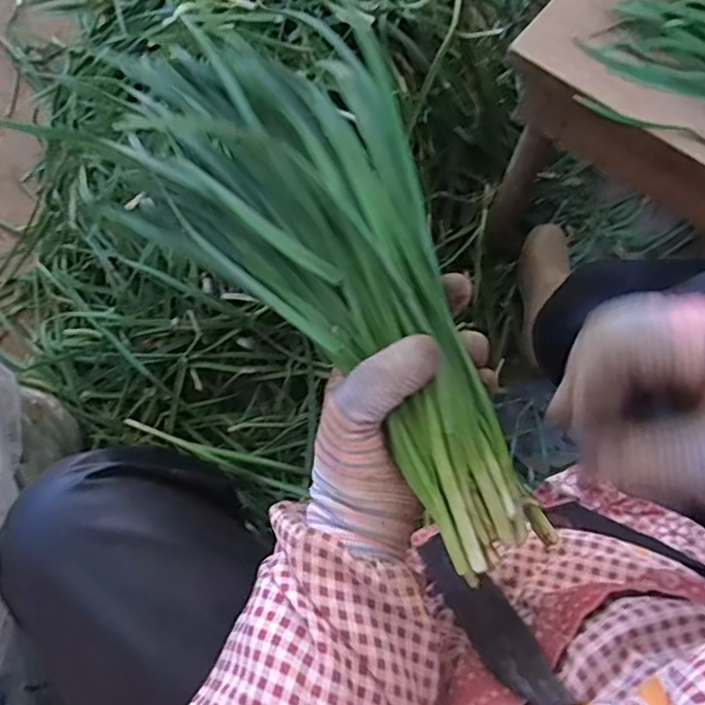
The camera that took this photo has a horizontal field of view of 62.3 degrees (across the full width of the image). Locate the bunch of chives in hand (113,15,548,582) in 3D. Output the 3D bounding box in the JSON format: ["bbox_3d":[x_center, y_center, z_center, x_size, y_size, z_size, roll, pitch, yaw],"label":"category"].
[{"bbox_3d":[-0.010,-0.055,0.318,0.137,0.062,0.346,-32,75,-12],"label":"bunch of chives in hand"}]

